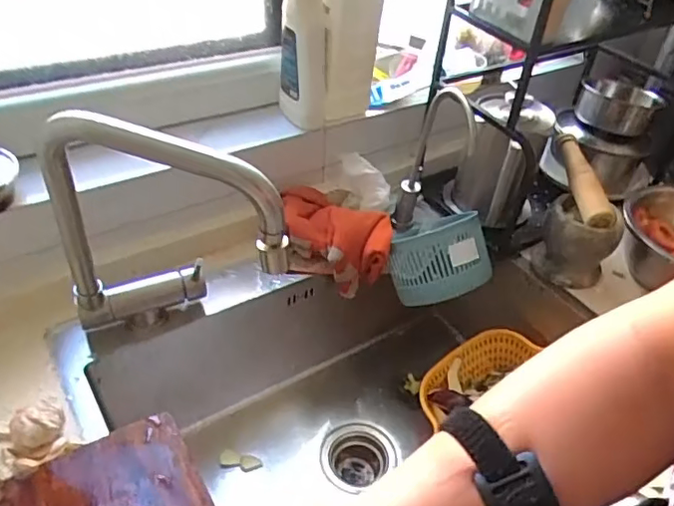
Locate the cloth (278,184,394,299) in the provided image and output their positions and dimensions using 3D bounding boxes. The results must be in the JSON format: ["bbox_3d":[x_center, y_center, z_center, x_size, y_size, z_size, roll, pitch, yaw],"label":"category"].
[{"bbox_3d":[-0.002,-0.018,0.831,0.145,0.112,0.116,-3,41,-11],"label":"cloth"}]

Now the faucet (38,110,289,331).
[{"bbox_3d":[-0.166,0.000,0.579,0.213,0.325,0.068,12,59,-7],"label":"faucet"}]

